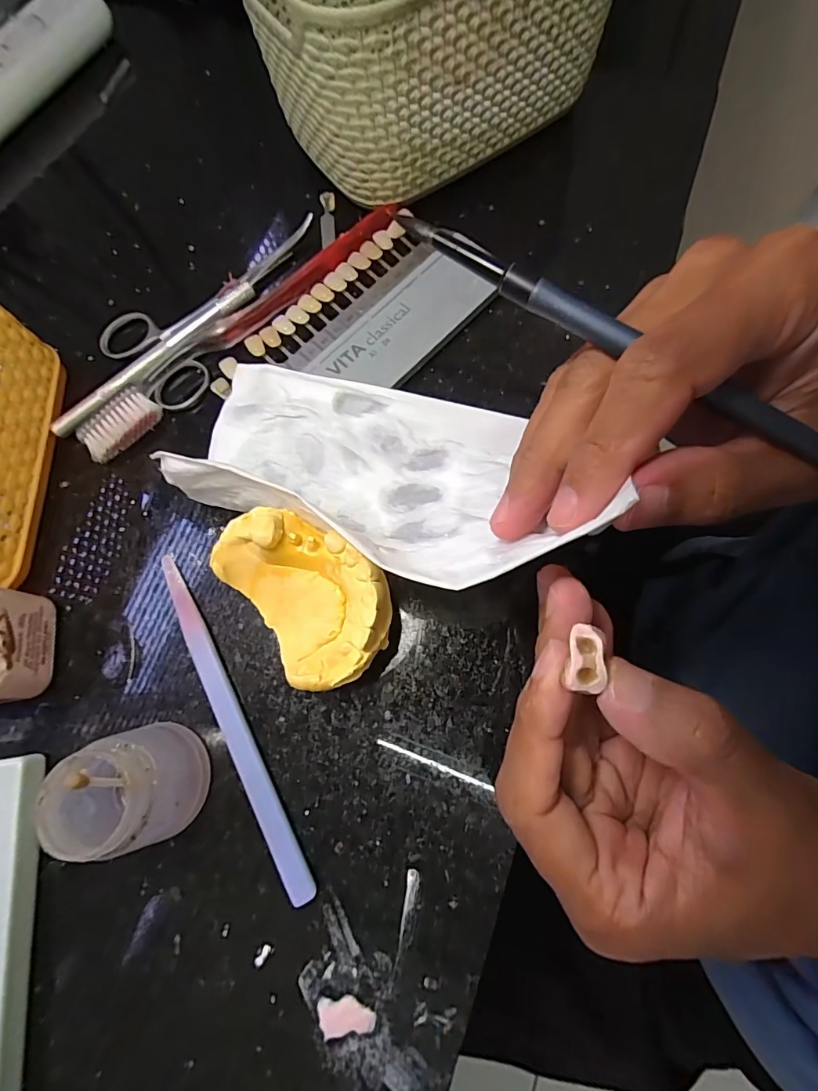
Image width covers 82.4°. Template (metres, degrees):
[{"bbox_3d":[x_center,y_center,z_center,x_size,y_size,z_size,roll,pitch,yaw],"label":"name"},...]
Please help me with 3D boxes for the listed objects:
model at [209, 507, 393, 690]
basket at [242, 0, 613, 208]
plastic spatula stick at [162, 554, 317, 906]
[{"bbox_3d":[-0.037,0.016,0.174,0.044,0.035,0.071,-40,75,-8],"label":"model"},{"bbox_3d":[0.012,-0.257,0.224,0.167,0.077,0.121,-32,74,-5],"label":"basket"},{"bbox_3d":[-0.070,0.063,0.178,0.010,0.005,0.137,-30,74,-5],"label":"plastic spatula stick"}]

